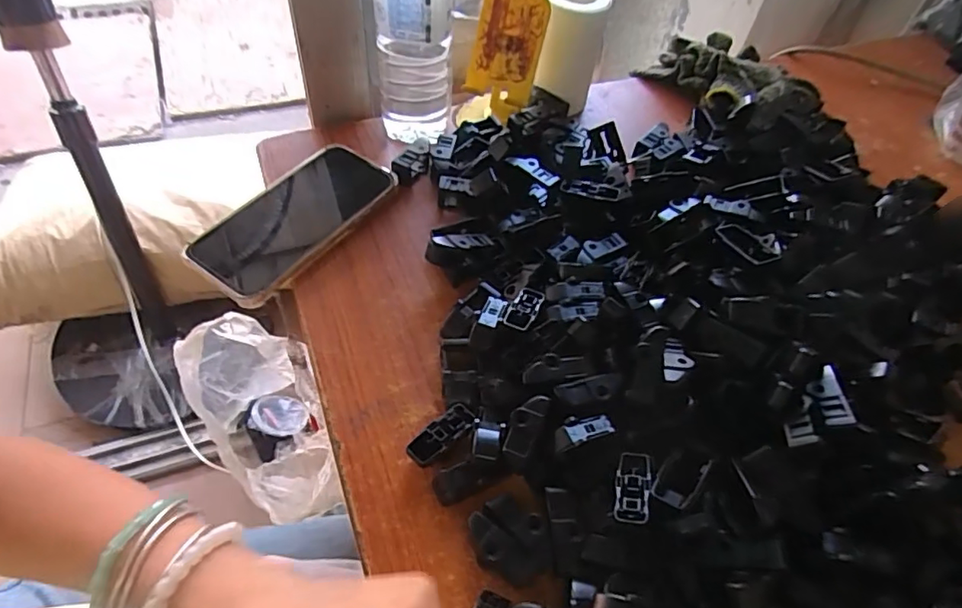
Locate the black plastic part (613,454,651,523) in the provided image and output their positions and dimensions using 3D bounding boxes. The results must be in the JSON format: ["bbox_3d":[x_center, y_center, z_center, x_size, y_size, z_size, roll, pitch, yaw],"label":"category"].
[{"bbox_3d":[0.086,0.102,0.317,0.018,0.008,0.047,16,39,8],"label":"black plastic part"}]

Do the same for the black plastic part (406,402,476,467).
[{"bbox_3d":[-0.023,0.080,0.346,0.018,0.009,0.050,37,47,21],"label":"black plastic part"}]

